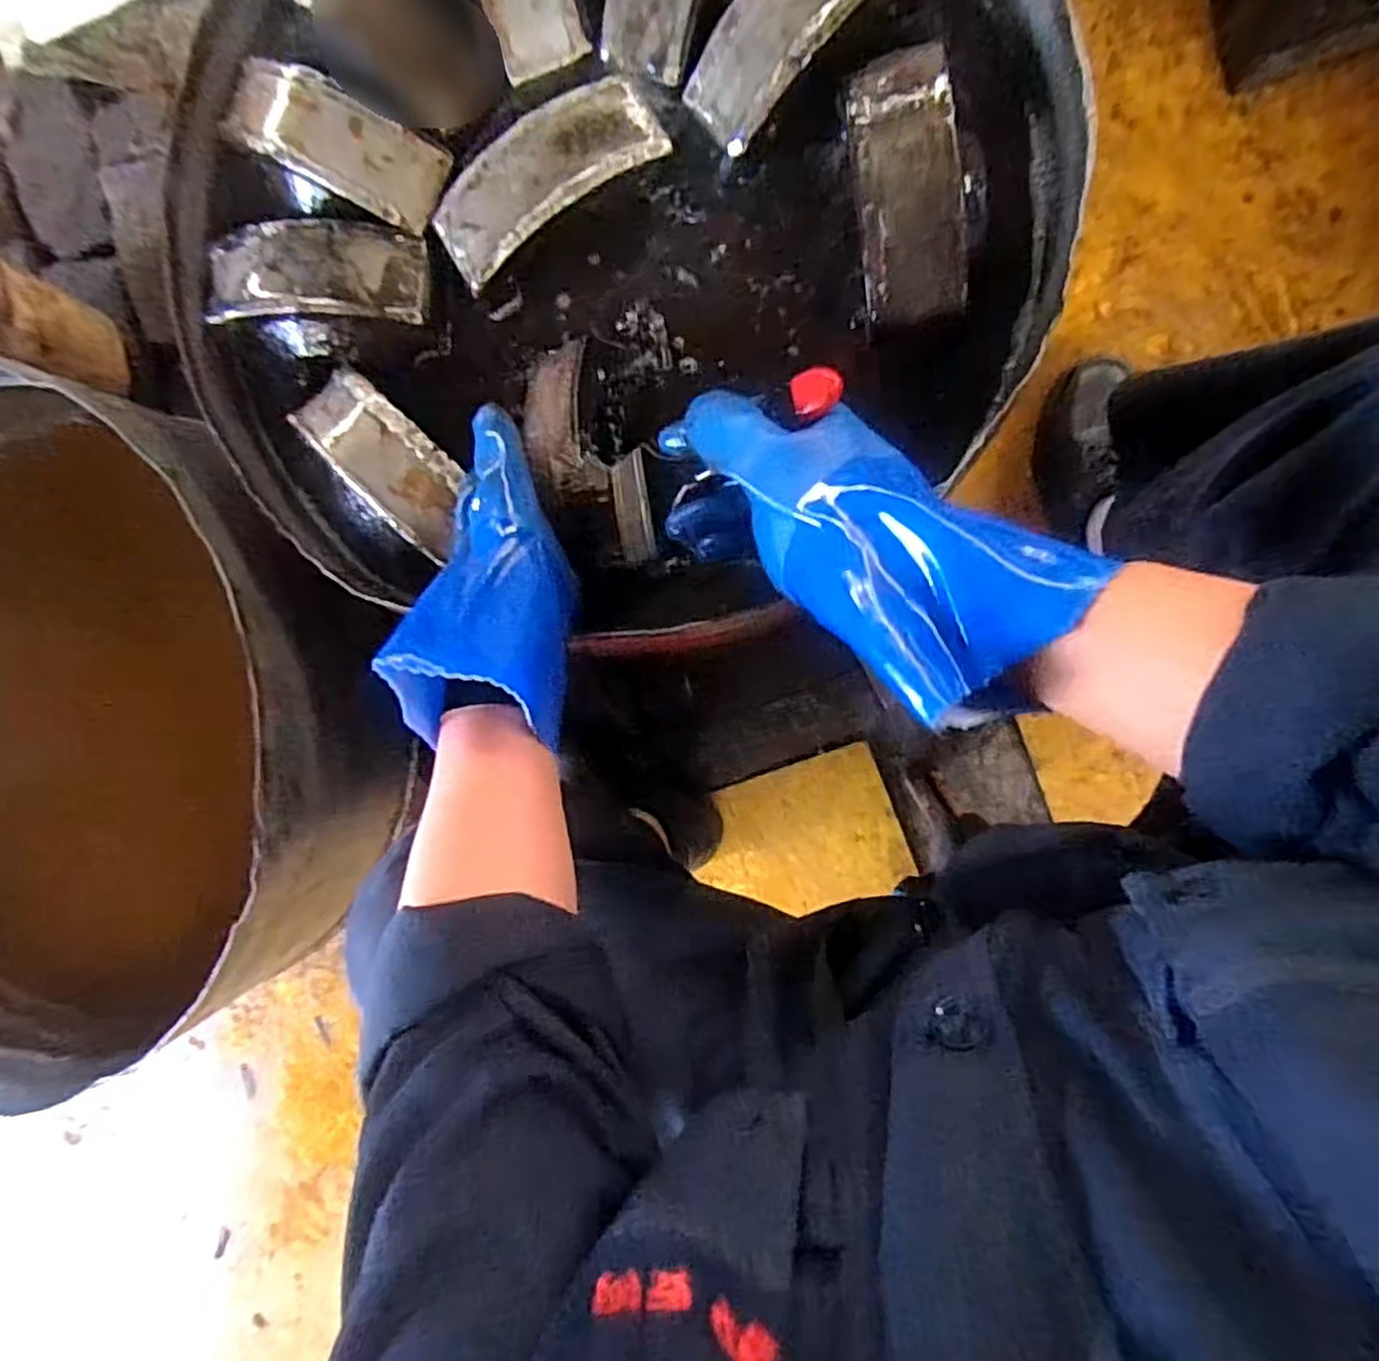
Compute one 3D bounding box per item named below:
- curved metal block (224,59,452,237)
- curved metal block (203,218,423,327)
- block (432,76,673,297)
[{"bbox_3d":[-0.233,-0.354,0.481,0.147,0.026,0.057,29,96,6],"label":"curved metal block"},{"bbox_3d":[-0.250,-0.269,0.485,0.142,0.030,0.061,2,93,8],"label":"curved metal block"},{"bbox_3d":[-0.094,-0.324,0.467,0.155,0.023,0.064,-31,88,8],"label":"block"}]

